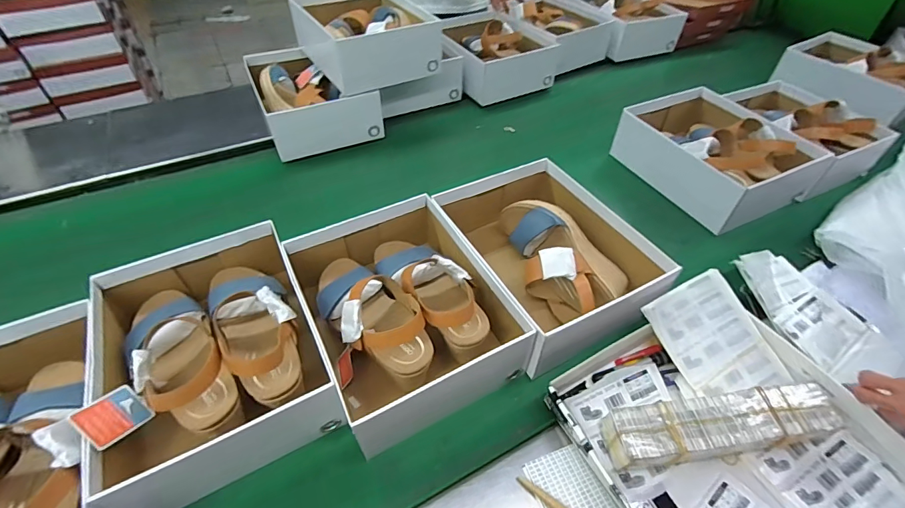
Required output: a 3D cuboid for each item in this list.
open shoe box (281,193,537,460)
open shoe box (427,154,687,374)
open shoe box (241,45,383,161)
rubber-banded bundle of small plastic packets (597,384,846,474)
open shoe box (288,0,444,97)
[{"bbox_3d":[-0.076,0.064,0.583,0.232,0.106,0.309,-22,48,-20],"label":"open shoe box"},{"bbox_3d":[0.148,0.004,0.662,0.223,0.105,0.321,-20,48,-19],"label":"open shoe box"},{"bbox_3d":[-0.324,-0.364,0.976,0.233,0.116,0.293,-20,48,-18],"label":"open shoe box"},{"bbox_3d":[0.316,0.200,0.488,0.268,0.052,0.061,-5,45,-4],"label":"rubber-banded bundle of small plastic packets"},{"bbox_3d":[-0.198,-0.509,0.957,0.259,0.107,0.304,-22,48,-20],"label":"open shoe box"}]

